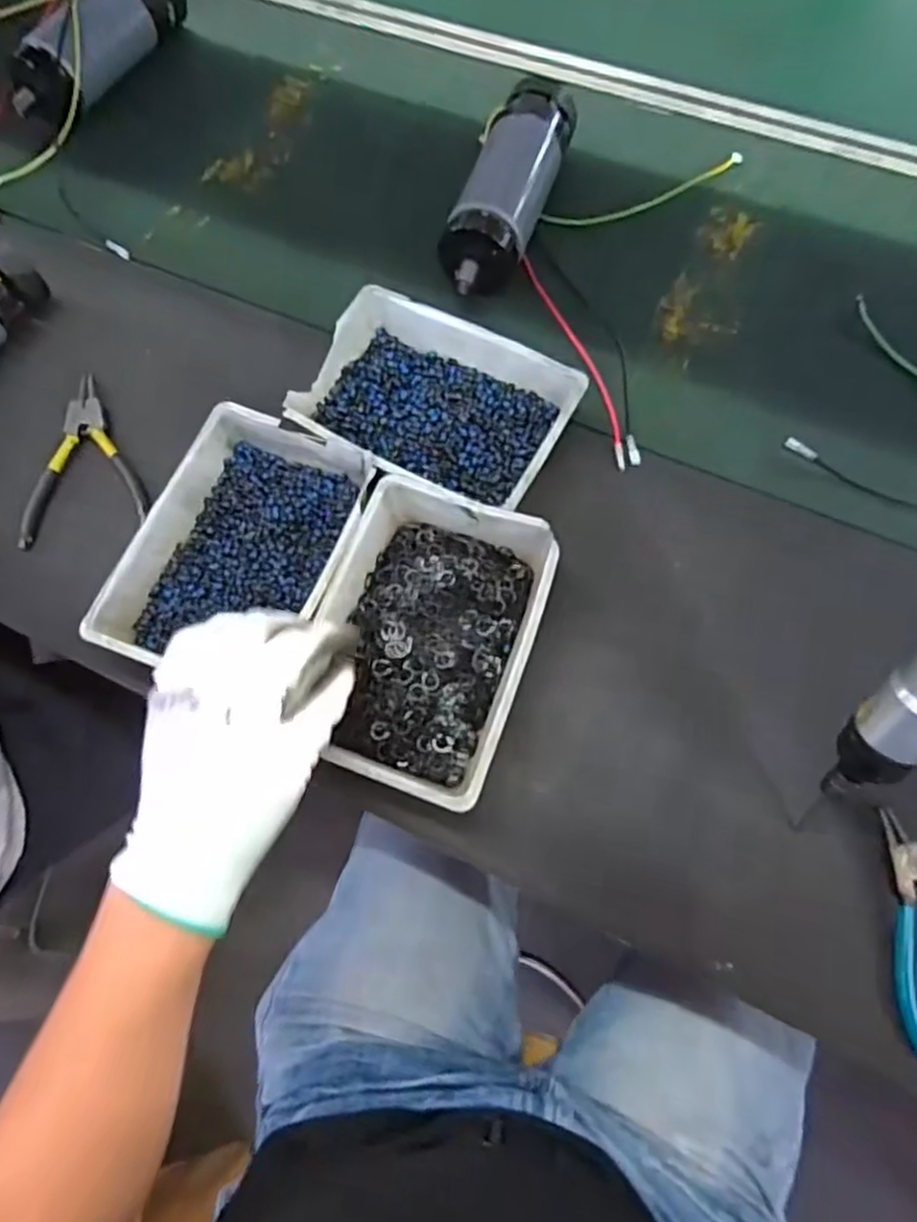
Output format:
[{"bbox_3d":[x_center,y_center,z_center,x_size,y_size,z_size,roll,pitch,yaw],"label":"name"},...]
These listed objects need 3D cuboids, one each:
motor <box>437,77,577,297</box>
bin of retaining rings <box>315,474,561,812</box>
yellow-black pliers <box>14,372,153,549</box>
[{"bbox_3d":[0.047,-0.390,0.649,0.073,0.060,0.240,16,70,8],"label":"motor"},{"bbox_3d":[-0.023,0.019,0.483,0.141,0.045,0.202,17,70,9],"label":"bin of retaining rings"},{"bbox_3d":[-0.323,-0.131,0.584,0.099,0.019,0.153,-19,69,-5],"label":"yellow-black pliers"}]

